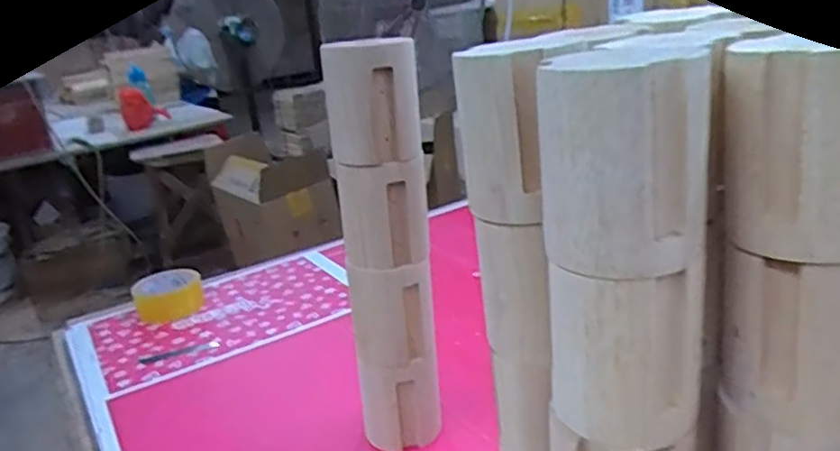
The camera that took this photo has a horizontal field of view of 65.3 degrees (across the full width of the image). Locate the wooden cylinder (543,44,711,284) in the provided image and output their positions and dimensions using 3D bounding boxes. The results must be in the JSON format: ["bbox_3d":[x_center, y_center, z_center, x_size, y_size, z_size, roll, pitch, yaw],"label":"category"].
[{"bbox_3d":[0.101,-0.035,0.323,0.070,0.102,0.063,5,23,31],"label":"wooden cylinder"}]

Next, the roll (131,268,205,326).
[{"bbox_3d":[-0.403,0.113,1.056,0.102,0.064,0.102,-16,21,-23],"label":"roll"}]

